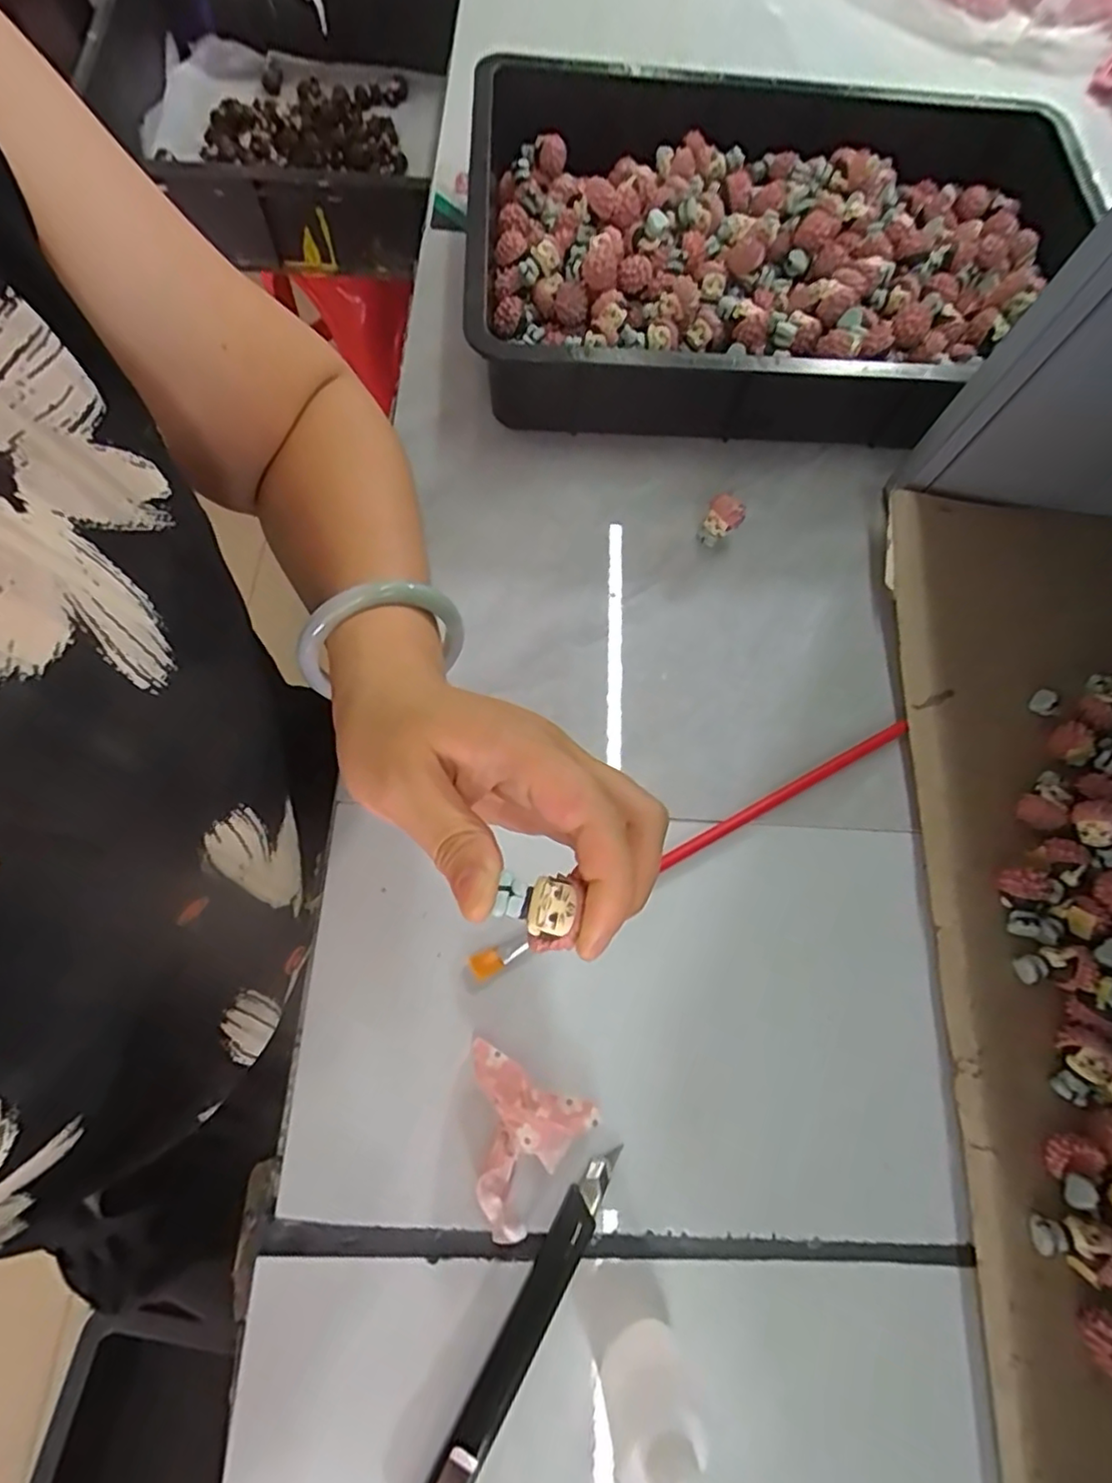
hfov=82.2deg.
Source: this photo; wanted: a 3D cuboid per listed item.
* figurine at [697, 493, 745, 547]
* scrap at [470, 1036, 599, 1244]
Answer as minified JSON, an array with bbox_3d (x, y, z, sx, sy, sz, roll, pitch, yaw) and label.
[{"bbox_3d":[0.092,-0.122,0.357,0.019,0.031,0.013,35,74,11],"label":"figurine"},{"bbox_3d":[-0.021,0.162,0.254,0.057,0.028,0.056,27,73,9],"label":"scrap"}]

